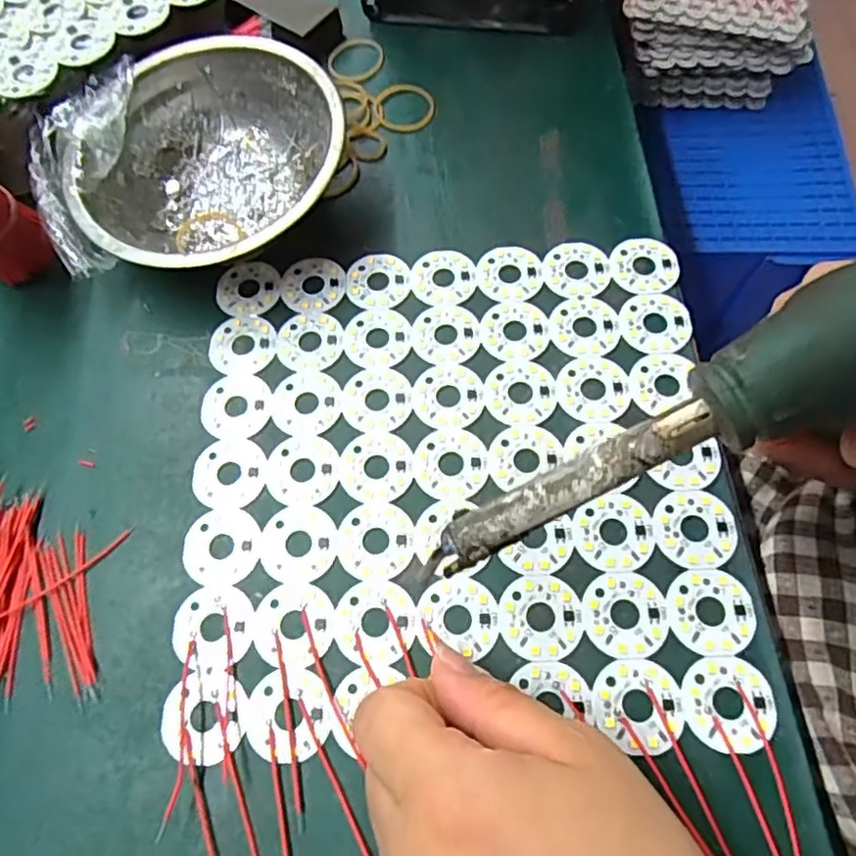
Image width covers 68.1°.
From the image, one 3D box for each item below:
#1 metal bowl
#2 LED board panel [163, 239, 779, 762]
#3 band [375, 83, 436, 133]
[{"bbox_3d":[-0.098,-0.121,0.301,0.112,0.043,0.123,-1,67,3],"label":"metal bowl"},{"bbox_3d":[0.009,0.014,0.260,0.206,0.004,0.205,-2,67,2],"label":"LED board panel"},{"bbox_3d":[-0.012,-0.172,0.340,0.031,0.004,0.032,3,67,4],"label":"band"}]

